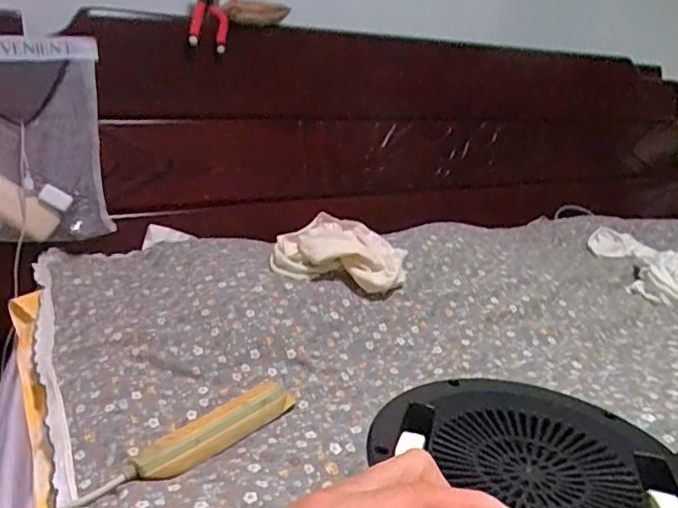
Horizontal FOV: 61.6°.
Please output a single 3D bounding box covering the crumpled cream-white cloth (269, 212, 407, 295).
[{"bbox_3d":[-0.002,0.003,0.880,0.200,0.101,0.103,1,12,6],"label":"crumpled cream-white cloth"}]

